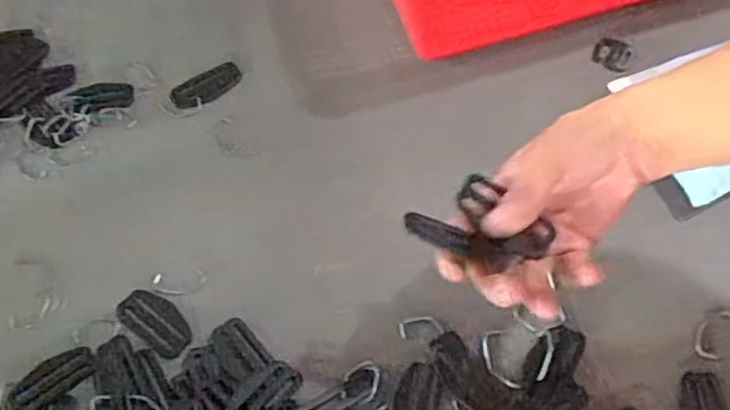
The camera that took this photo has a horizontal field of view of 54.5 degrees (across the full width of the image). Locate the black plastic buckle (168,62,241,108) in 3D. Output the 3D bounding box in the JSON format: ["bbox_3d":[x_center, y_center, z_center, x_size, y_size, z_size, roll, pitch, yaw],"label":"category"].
[{"bbox_3d":[-0.130,-0.097,0.579,0.059,0.005,0.031,-26,61,-10],"label":"black plastic buckle"}]

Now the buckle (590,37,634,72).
[{"bbox_3d":[0.200,-0.122,0.572,0.029,0.004,0.029,27,65,19],"label":"buckle"}]

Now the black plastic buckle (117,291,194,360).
[{"bbox_3d":[-0.144,0.080,0.487,0.062,0.004,0.031,33,67,21],"label":"black plastic buckle"}]

